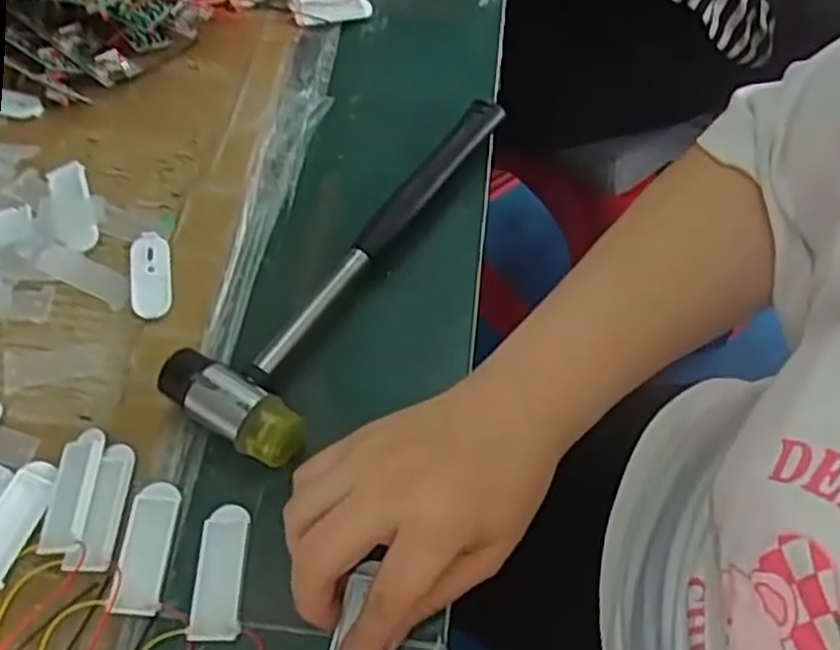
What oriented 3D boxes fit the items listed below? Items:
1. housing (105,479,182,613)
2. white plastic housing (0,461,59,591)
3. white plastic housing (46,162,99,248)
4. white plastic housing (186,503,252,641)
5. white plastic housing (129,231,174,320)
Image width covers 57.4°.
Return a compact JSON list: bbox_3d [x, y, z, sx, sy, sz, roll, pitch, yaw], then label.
[{"bbox_3d":[-0.121,0.098,0.340,0.021,0.006,0.057,1,60,4],"label":"housing"},{"bbox_3d":[-0.183,0.087,0.341,0.019,0.004,0.057,16,62,12],"label":"white plastic housing"},{"bbox_3d":[-0.195,-0.067,0.429,0.021,0.010,0.064,-19,61,-8],"label":"white plastic housing"},{"bbox_3d":[-0.087,0.108,0.336,0.021,0.004,0.057,-2,60,2],"label":"white plastic housing"},{"bbox_3d":[-0.144,-0.028,0.409,0.021,0.006,0.050,-10,60,-3],"label":"white plastic housing"}]

